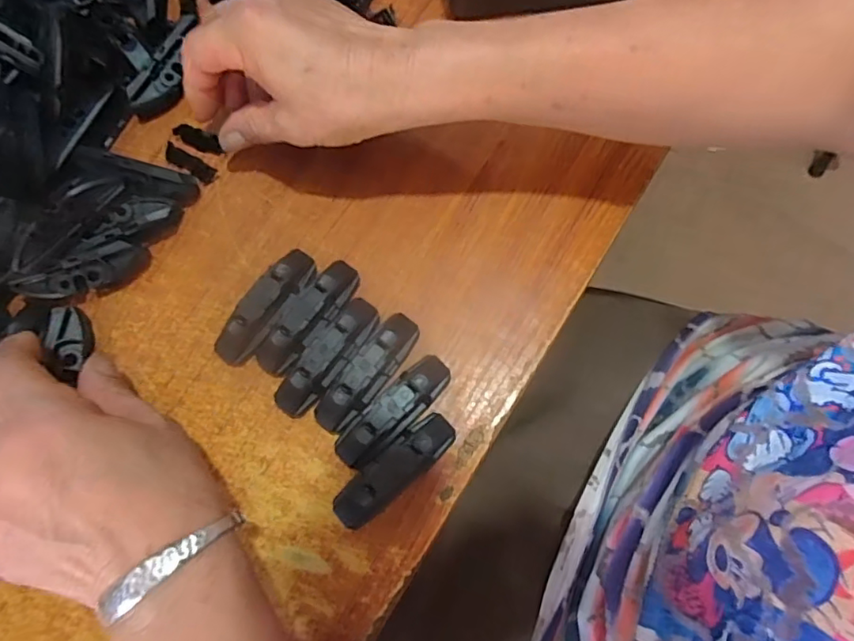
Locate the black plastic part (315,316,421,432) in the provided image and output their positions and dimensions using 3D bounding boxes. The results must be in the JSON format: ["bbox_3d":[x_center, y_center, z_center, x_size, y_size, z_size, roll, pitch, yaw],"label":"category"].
[{"bbox_3d":[-0.032,0.028,0.304,0.022,0.019,0.072,38,78,10],"label":"black plastic part"}]

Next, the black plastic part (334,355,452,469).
[{"bbox_3d":[-0.017,0.048,0.298,0.072,0.019,0.022,-42,78,-10],"label":"black plastic part"}]

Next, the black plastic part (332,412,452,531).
[{"bbox_3d":[-0.017,0.077,0.290,0.072,0.020,0.021,-39,78,-10],"label":"black plastic part"}]

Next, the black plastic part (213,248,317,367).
[{"bbox_3d":[-0.090,-0.008,0.314,0.019,0.020,0.073,34,78,9],"label":"black plastic part"}]

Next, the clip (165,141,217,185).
[{"bbox_3d":[-0.147,-0.097,0.347,0.035,0.005,0.011,32,77,9],"label":"clip"}]

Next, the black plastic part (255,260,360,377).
[{"bbox_3d":[-0.067,-0.002,0.313,0.023,0.020,0.073,35,78,9],"label":"black plastic part"}]

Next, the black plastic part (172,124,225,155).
[{"bbox_3d":[-0.142,-0.113,0.350,0.033,0.004,0.012,27,76,0],"label":"black plastic part"}]

